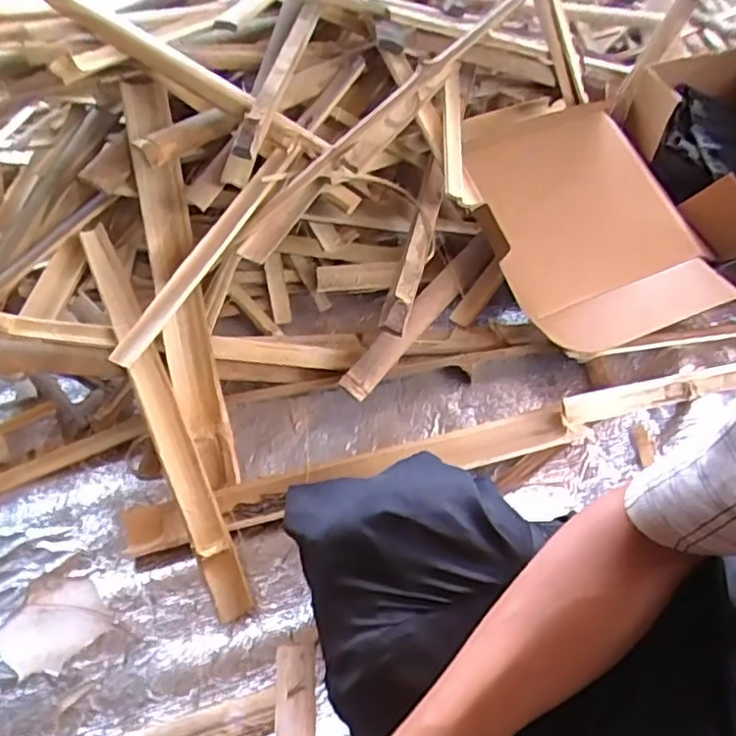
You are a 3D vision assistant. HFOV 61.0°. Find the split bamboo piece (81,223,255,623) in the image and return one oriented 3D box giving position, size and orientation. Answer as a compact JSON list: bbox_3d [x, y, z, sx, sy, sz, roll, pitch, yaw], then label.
[{"bbox_3d":[-0.235,0.040,0.710,0.040,0.028,0.495,-22,69,-15],"label":"split bamboo piece"}]

